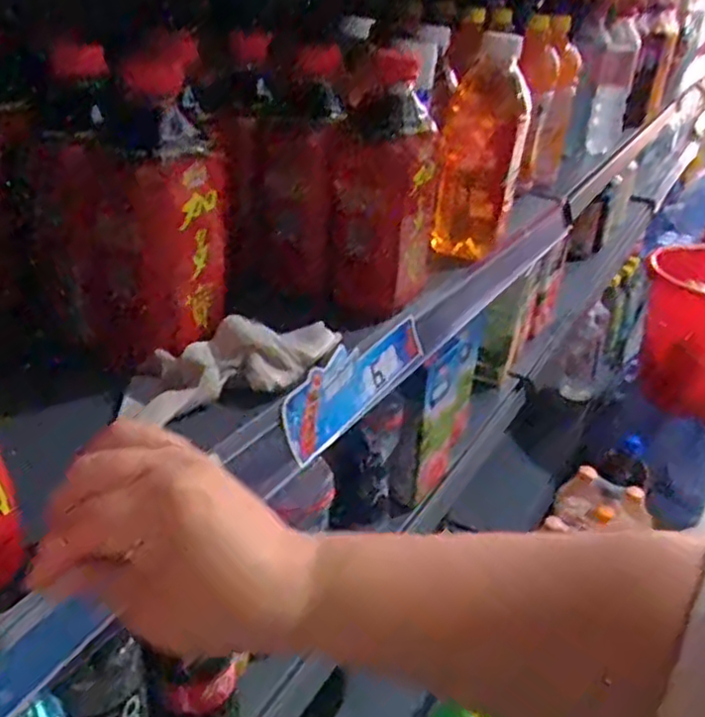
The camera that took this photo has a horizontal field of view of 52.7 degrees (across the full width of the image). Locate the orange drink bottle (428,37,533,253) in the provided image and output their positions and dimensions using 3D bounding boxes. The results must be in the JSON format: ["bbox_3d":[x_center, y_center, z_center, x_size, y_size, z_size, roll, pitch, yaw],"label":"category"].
[{"bbox_3d":[0.134,-0.218,0.746,0.080,0.216,0.071,9,29,11],"label":"orange drink bottle"}]

